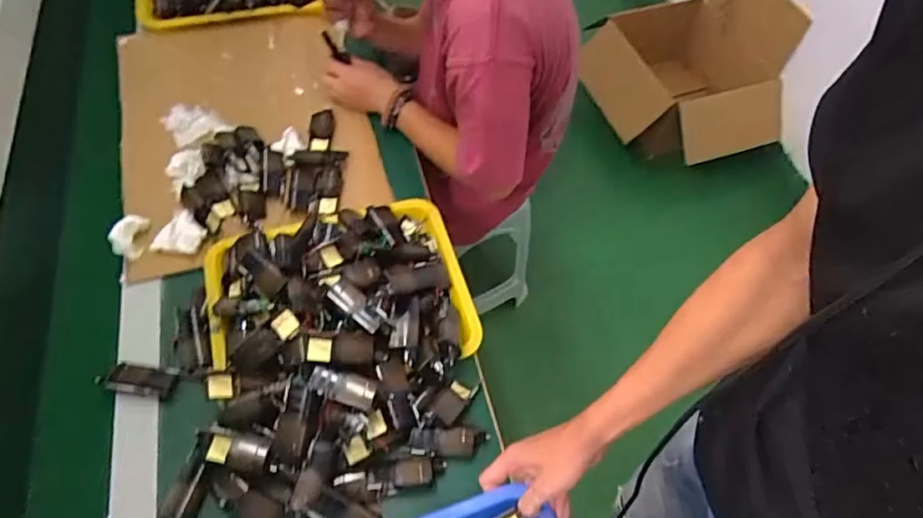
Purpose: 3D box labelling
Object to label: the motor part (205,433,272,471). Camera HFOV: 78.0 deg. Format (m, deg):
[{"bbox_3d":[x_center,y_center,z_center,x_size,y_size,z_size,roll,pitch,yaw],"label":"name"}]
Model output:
[{"bbox_3d":[-0.250,0.221,0.650,0.071,0.031,0.034,10,57,3],"label":"motor part"}]

